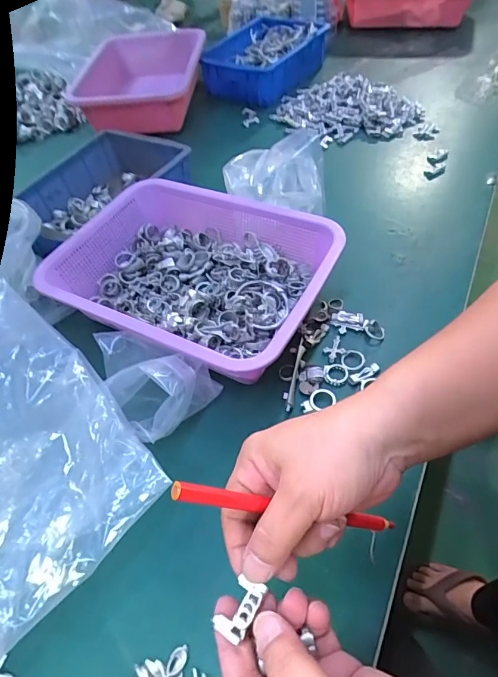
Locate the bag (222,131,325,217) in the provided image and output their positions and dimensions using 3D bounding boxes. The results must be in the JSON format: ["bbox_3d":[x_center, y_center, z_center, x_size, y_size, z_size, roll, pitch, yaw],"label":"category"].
[{"bbox_3d":[0.036,-0.215,0.578,0.129,0.065,0.147,-3,52,4],"label":"bag"}]

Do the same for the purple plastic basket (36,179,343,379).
[{"bbox_3d":[-0.065,-0.074,0.494,0.300,0.074,0.224,20,57,21],"label":"purple plastic basket"}]

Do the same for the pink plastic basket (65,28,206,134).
[{"bbox_3d":[-0.202,-0.498,0.821,0.219,0.080,0.287,-2,53,3],"label":"pink plastic basket"}]

